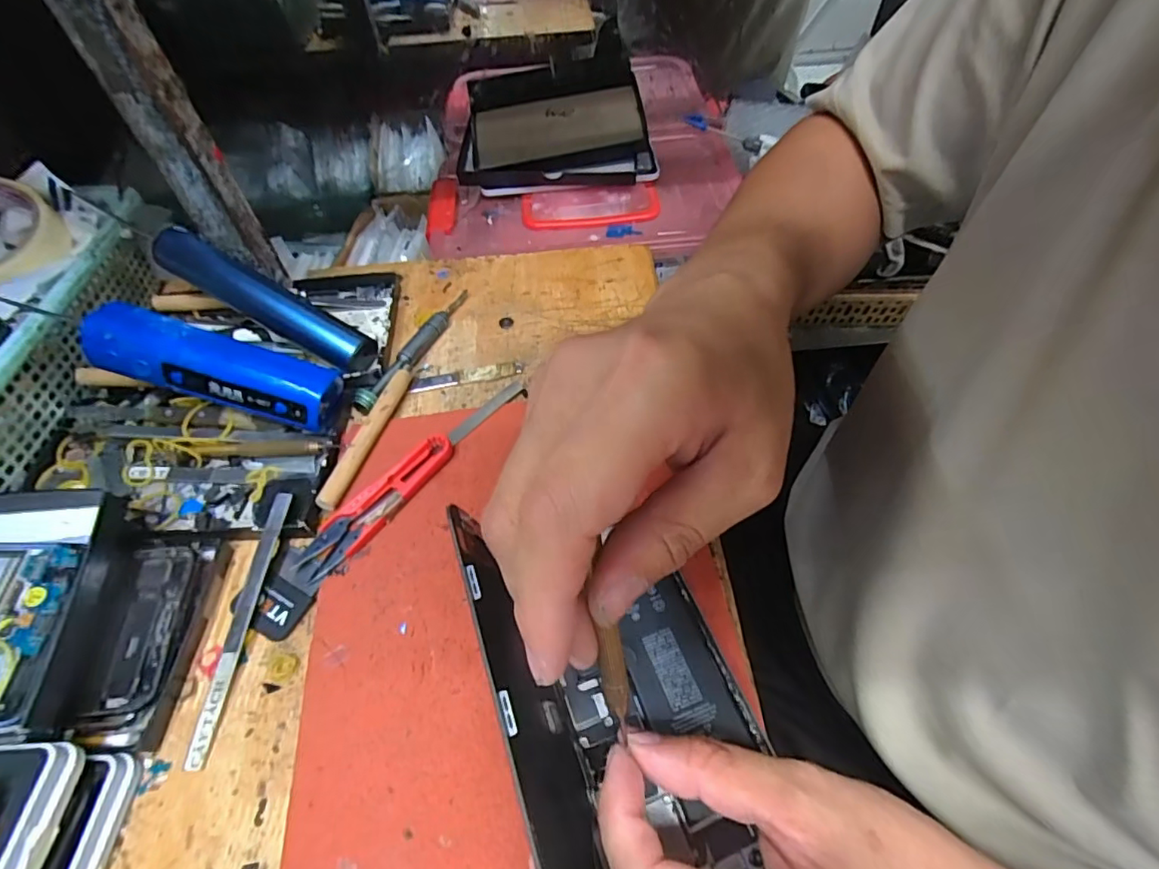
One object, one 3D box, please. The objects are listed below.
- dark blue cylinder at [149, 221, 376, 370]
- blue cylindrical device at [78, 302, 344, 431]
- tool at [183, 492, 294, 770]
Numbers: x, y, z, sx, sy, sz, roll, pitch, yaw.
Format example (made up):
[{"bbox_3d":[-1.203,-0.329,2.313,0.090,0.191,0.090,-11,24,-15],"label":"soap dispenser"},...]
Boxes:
[{"bbox_3d":[-0.210,-0.089,0.363,0.155,0.024,0.027,30,56,-1],"label":"dark blue cylinder"},{"bbox_3d":[-0.210,-0.038,0.315,0.127,0.031,0.038,18,52,-14],"label":"blue cylindrical device"},{"bbox_3d":[-0.166,0.090,0.269,0.008,0.004,0.128,12,61,-15],"label":"tool"}]

